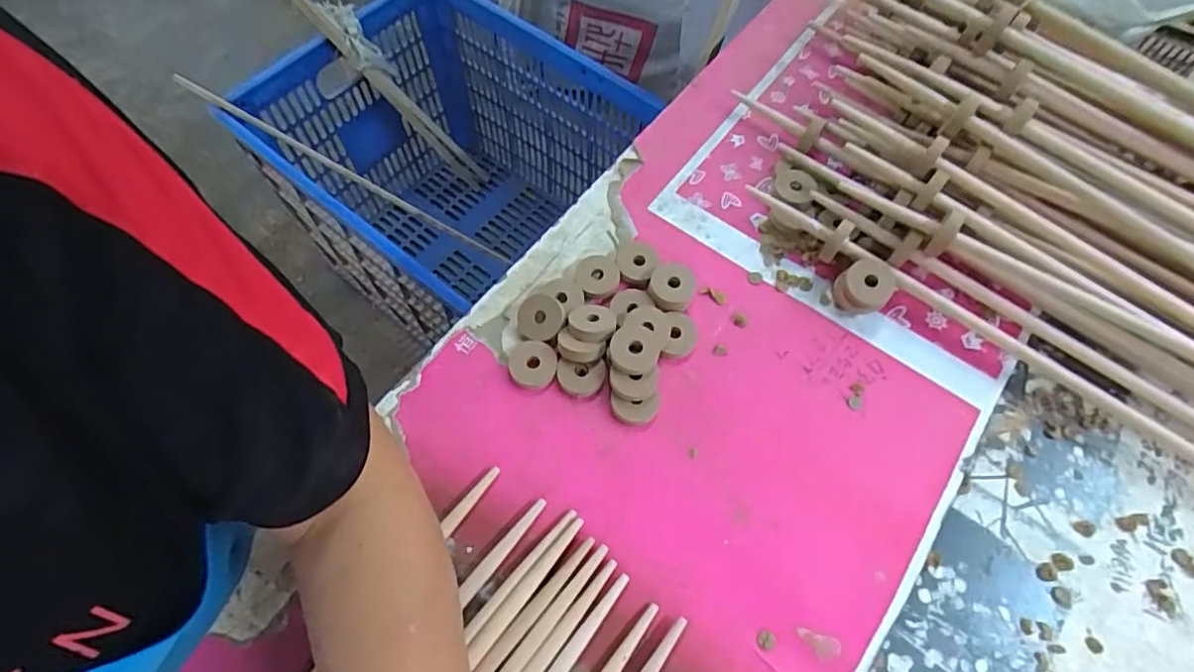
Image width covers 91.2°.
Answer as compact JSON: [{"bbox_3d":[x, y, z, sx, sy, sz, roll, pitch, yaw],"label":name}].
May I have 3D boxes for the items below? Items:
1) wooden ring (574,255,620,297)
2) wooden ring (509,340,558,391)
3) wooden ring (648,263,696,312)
[{"bbox_3d":[0.001,-0.048,0.463,0.034,0.005,0.033,0,64,-1],"label":"wooden ring"},{"bbox_3d":[-0.048,0.021,0.432,0.036,0.011,0.034,0,64,-1],"label":"wooden ring"},{"bbox_3d":[0.058,-0.036,0.451,0.034,0.015,0.040,14,65,6],"label":"wooden ring"}]

